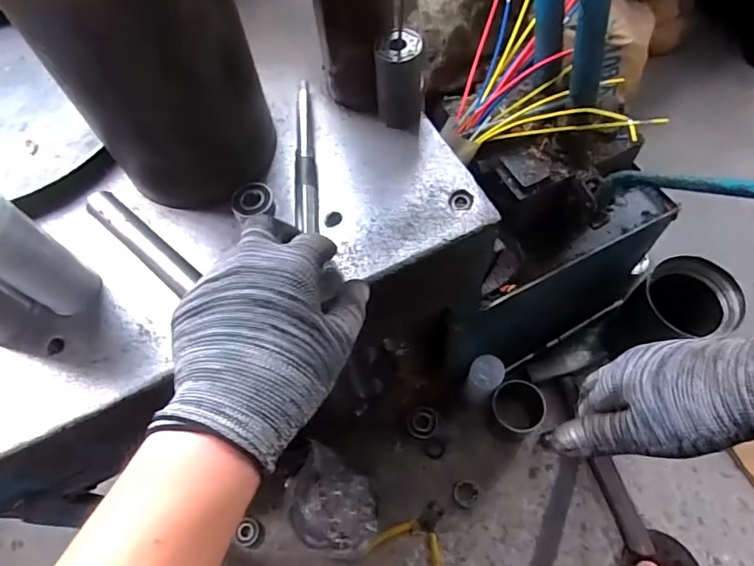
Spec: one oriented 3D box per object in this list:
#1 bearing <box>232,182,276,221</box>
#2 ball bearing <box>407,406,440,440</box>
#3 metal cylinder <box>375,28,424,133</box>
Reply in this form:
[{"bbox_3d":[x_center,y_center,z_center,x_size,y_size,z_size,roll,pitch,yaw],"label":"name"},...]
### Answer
[{"bbox_3d":[-0.100,-0.065,0.420,0.033,0.013,0.032,-2,62,3],"label":"bearing"},{"bbox_3d":[0.067,0.204,0.755,0.044,0.007,0.045,-1,79,8],"label":"ball bearing"},{"bbox_3d":[0.019,-0.167,0.428,0.038,0.078,0.032,-1,62,3],"label":"metal cylinder"}]

